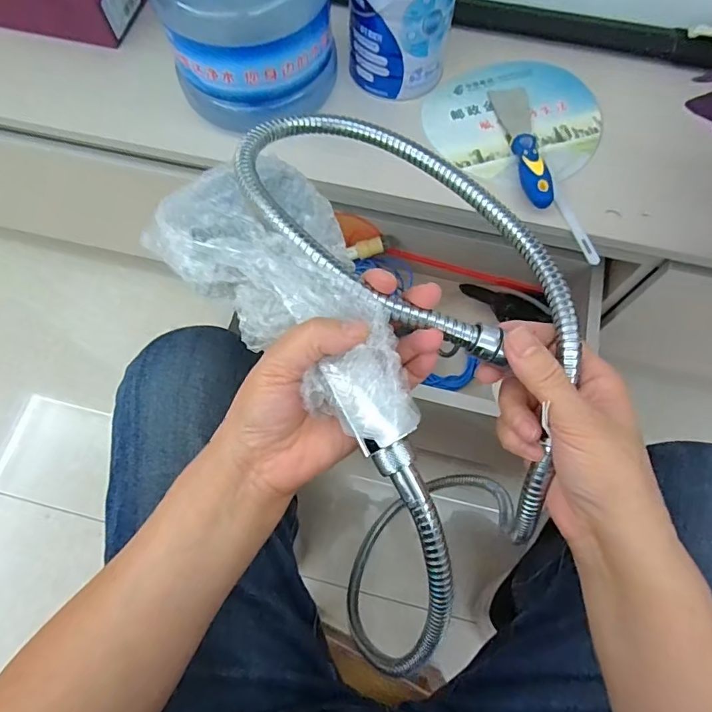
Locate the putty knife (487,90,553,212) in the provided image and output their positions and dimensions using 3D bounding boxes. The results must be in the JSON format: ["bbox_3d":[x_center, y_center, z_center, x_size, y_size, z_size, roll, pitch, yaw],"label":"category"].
[{"bbox_3d":[0.211,-0.267,0.603,0.047,0.029,0.195,-7,69,-3],"label":"putty knife"}]

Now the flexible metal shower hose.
[{"bbox_3d":[0.037,-0.011,0.303,0.162,0.096,0.316,-14,70,-6],"label":"flexible metal shower hose"}]

